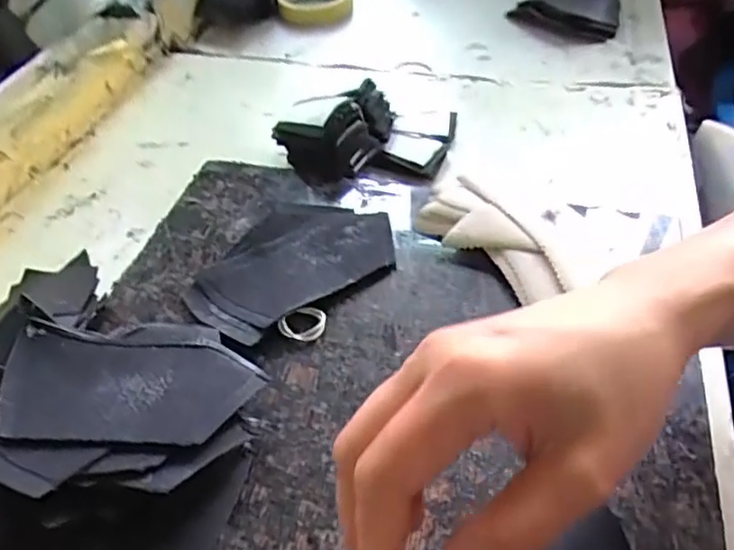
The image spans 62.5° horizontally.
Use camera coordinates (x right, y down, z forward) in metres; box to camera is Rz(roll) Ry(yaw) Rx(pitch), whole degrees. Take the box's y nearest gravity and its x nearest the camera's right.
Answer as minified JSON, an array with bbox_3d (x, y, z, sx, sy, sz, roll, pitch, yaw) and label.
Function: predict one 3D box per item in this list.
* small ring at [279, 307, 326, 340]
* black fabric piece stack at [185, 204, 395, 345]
[{"bbox_3d":[-0.038,0.028,0.364,0.024,0.011,0.024,-2,47,2],"label":"small ring"},{"bbox_3d":[-0.048,-0.009,0.394,0.136,0.011,0.084,-31,52,-23],"label":"black fabric piece stack"}]

